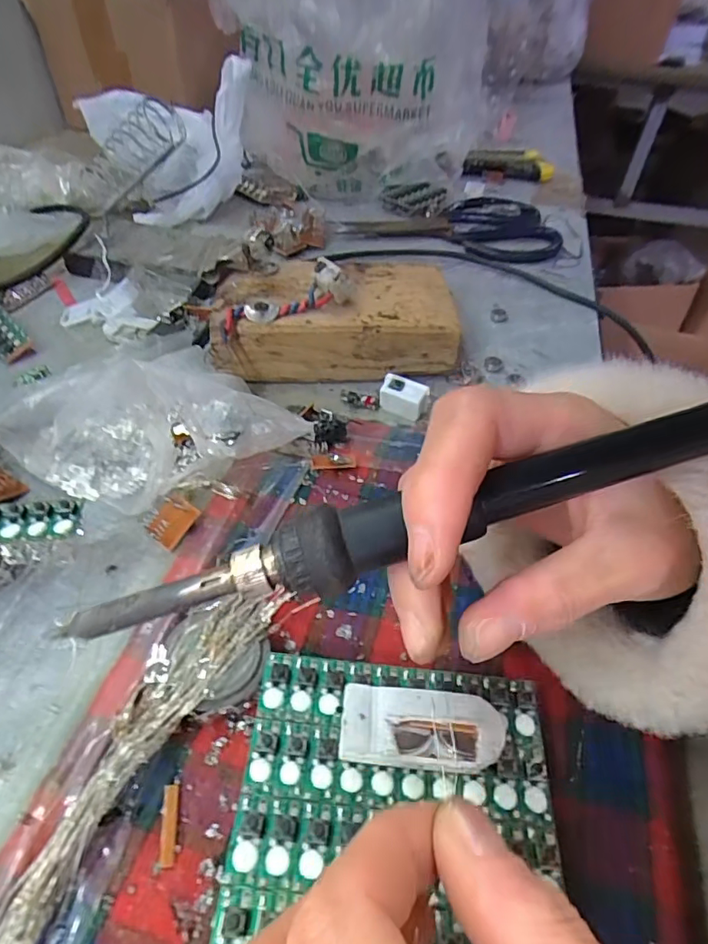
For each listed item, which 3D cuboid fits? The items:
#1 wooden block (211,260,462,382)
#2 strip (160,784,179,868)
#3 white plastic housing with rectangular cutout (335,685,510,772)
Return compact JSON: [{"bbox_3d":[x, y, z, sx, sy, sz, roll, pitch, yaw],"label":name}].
[{"bbox_3d":[-0.012,-0.095,0.333,0.147,0.042,0.086,-7,48,-9],"label":"wooden block"},{"bbox_3d":[-0.057,0.109,0.165,0.004,0.004,0.021,-5,48,-8],"label":"strip"},{"bbox_3d":[0.022,0.080,0.168,0.050,0.007,0.025,5,46,0],"label":"white plastic housing with rectangular cutout"}]

